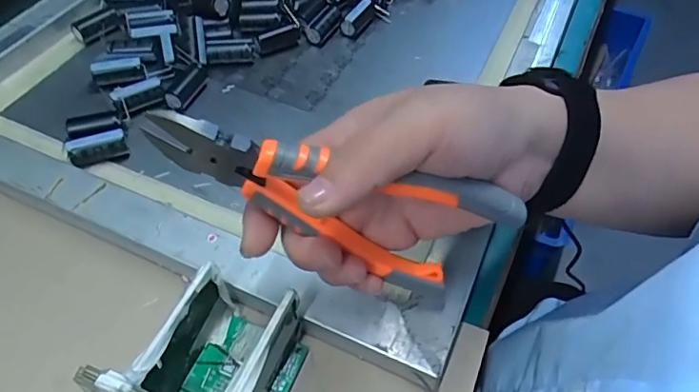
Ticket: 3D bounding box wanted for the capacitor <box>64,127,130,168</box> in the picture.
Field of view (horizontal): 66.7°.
[{"bbox_3d":[-0.174,-0.033,0.367,0.038,0.018,0.017,-13,52,-11],"label":"capacitor"}]

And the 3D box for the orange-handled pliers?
[{"bbox_3d":[-0.009,-0.001,0.225,0.151,0.071,0.013,22,49,-17],"label":"orange-handled pliers"}]

